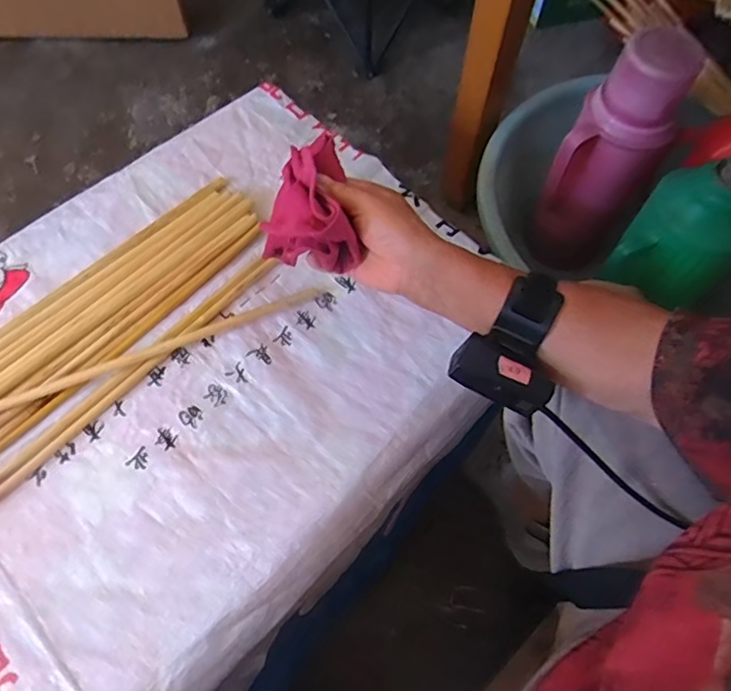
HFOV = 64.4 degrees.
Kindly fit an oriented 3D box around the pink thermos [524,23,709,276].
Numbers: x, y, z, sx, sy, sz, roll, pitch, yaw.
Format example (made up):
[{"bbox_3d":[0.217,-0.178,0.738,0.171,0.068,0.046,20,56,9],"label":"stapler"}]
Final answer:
[{"bbox_3d":[0.326,-0.245,0.793,0.114,0.348,0.116,38,69,17],"label":"pink thermos"}]

